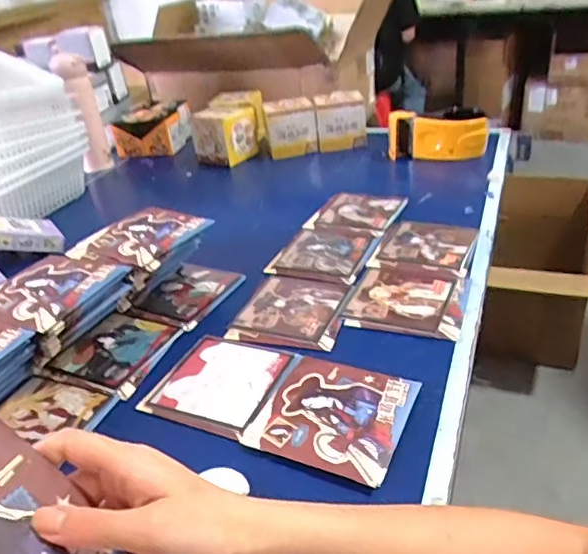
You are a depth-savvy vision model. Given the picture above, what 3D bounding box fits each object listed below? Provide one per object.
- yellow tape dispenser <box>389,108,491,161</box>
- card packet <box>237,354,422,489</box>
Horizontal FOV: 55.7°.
[{"bbox_3d":[0.244,-0.238,0.945,0.163,0.076,0.069,1,32,12],"label":"yellow tape dispenser"},{"bbox_3d":[0.033,0.114,0.476,0.124,0.008,0.118,11,35,27],"label":"card packet"}]

